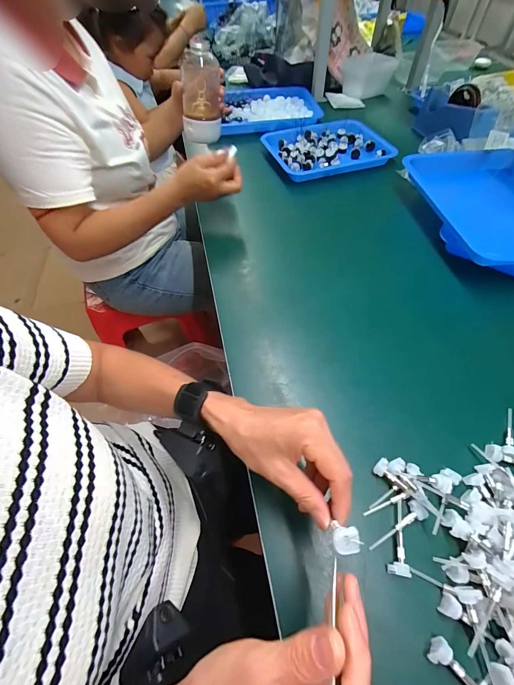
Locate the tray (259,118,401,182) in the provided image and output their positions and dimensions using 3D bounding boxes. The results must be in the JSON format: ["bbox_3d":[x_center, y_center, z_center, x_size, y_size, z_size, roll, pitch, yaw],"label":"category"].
[{"bbox_3d":[0.178,-0.489,0.752,0.284,0.034,0.213,-18,58,-9],"label":"tray"}]

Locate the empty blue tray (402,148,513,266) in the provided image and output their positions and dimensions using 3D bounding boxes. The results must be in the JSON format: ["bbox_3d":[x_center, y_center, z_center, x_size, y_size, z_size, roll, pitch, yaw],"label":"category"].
[{"bbox_3d":[0.448,-0.257,0.564,0.257,0.045,0.334,-7,57,-2],"label":"empty blue tray"}]

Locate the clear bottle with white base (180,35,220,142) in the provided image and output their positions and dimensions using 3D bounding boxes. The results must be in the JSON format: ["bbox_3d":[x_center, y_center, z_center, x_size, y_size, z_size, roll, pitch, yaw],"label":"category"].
[{"bbox_3d":[-0.113,-0.494,0.605,0.084,0.150,0.099,-9,57,-3],"label":"clear bottle with white base"}]

